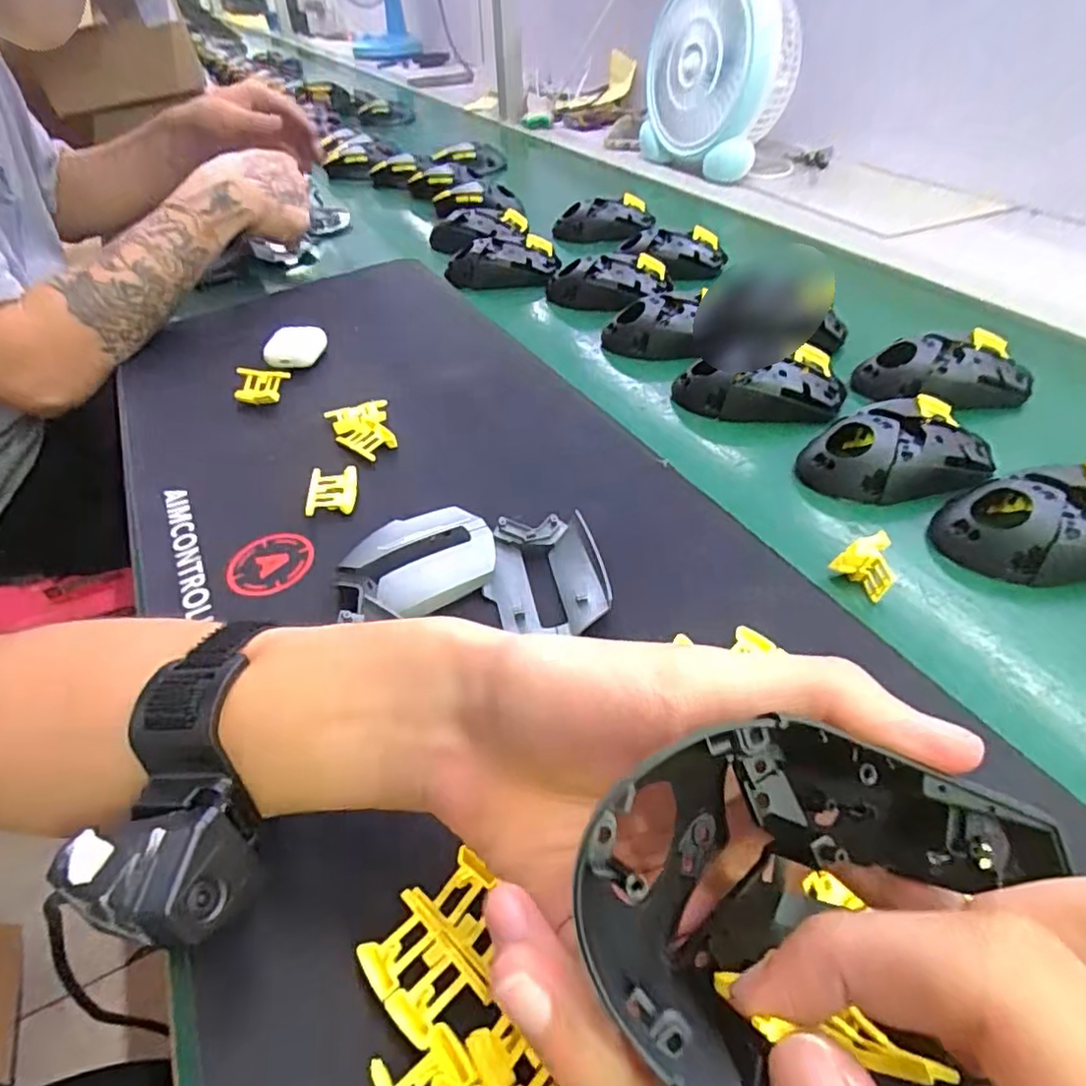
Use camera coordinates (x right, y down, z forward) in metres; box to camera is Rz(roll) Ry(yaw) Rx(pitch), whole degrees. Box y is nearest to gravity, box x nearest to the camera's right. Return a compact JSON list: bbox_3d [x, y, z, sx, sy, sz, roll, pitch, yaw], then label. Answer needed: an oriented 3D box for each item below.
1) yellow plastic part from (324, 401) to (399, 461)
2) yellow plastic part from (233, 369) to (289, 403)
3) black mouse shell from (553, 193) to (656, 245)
[{"bbox_3d":[-0.125,-0.078,0.440,0.039,0.014,0.063,-17,46,-14],"label":"yellow plastic part"},{"bbox_3d":[-0.219,-0.121,0.489,0.037,0.019,0.028,3,45,7],"label":"yellow plastic part"},{"bbox_3d":[0.071,-0.383,0.750,0.116,0.041,0.052,-8,45,-5],"label":"black mouse shell"}]

